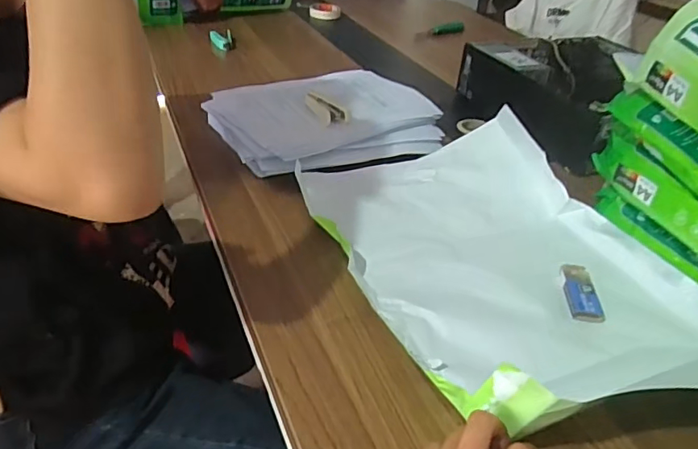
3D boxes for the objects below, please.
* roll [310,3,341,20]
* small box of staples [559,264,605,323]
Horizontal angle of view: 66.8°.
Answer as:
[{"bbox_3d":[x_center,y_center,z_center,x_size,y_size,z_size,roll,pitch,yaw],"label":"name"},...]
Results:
[{"bbox_3d":[-0.069,-0.637,1.572,0.094,0.032,0.094,5,36,1],"label":"roll"},{"bbox_3d":[0.252,0.072,0.578,0.032,0.007,0.082,5,36,1],"label":"small box of staples"}]

